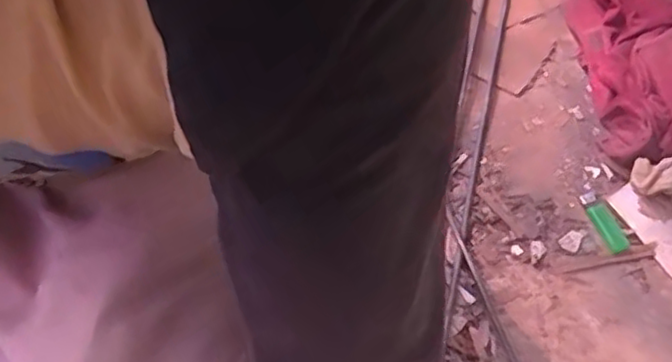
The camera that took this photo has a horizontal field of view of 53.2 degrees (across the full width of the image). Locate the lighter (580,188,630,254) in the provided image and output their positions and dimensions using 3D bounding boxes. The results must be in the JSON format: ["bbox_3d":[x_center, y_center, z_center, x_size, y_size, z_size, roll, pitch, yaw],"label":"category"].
[{"bbox_3d":[0.315,0.047,0.791,0.026,0.017,0.080,-17,57,-14],"label":"lighter"}]

